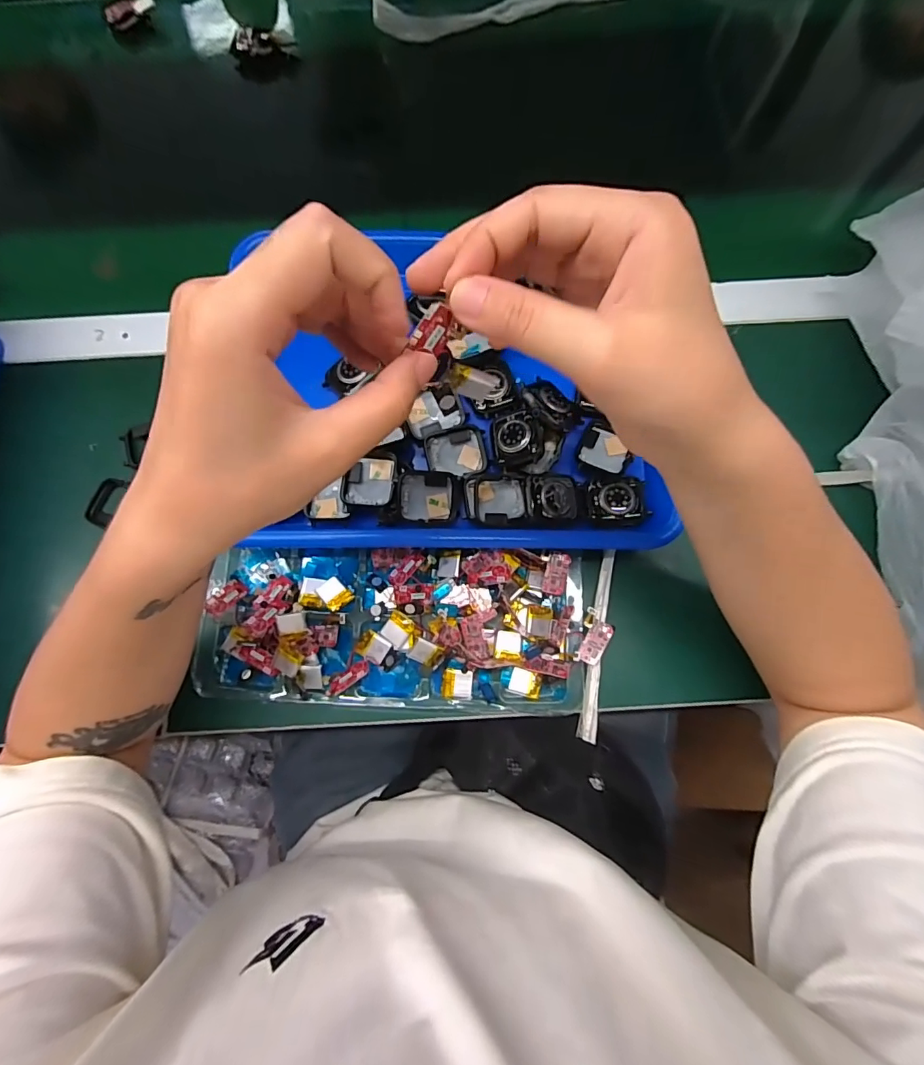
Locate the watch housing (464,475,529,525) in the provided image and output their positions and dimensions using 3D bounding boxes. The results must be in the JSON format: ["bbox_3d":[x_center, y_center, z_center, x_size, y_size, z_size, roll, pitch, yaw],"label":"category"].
[{"bbox_3d":[0.023,-0.022,0.330,0.042,0.017,0.032,2,76,1],"label":"watch housing"}]

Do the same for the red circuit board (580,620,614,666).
[{"bbox_3d":[0.091,0.074,0.324,0.014,0.004,0.029,28,78,8],"label":"red circuit board"}]

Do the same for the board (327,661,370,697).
[{"bbox_3d":[-0.076,0.097,0.323,0.030,0.010,0.011,-34,78,-7],"label":"board"}]

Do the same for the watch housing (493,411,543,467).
[{"bbox_3d":[0.038,-0.066,0.337,0.034,0.010,0.040,-9,78,28],"label":"watch housing"}]

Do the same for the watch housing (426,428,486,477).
[{"bbox_3d":[-0.004,-0.057,0.345,0.041,0.011,0.033,-11,76,-2],"label":"watch housing"}]

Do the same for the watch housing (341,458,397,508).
[{"bbox_3d":[-0.062,-0.035,0.330,0.035,0.012,0.037,6,76,2],"label":"watch housing"}]

